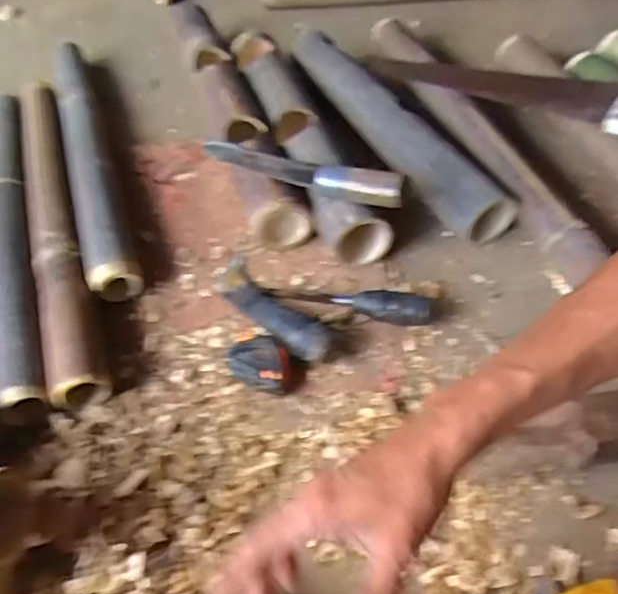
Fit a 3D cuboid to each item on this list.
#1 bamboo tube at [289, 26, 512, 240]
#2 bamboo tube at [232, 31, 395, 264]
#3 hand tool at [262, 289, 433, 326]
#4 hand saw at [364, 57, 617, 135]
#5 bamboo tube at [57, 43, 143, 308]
[{"bbox_3d":[0.109,-0.251,0.879,0.076,0.089,0.490,-26,54,-14],"label":"bamboo tube"},{"bbox_3d":[-0.012,-0.245,0.883,0.078,0.091,0.499,-17,53,-8],"label":"bamboo tube"},{"bbox_3d":[0.045,0.002,0.710,0.202,0.033,0.046,6,53,10],"label":"hand tool"},{"bbox_3d":[0.317,-0.308,0.841,0.517,0.050,0.112,27,60,25],"label":"hand saw"},{"bbox_3d":[-0.362,-0.258,0.954,0.068,0.058,0.692,-20,53,-9],"label":"bamboo tube"}]

